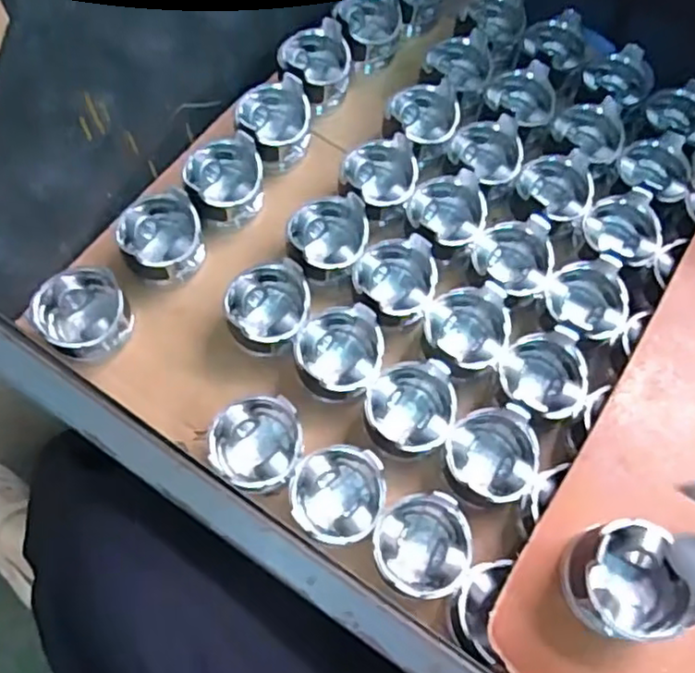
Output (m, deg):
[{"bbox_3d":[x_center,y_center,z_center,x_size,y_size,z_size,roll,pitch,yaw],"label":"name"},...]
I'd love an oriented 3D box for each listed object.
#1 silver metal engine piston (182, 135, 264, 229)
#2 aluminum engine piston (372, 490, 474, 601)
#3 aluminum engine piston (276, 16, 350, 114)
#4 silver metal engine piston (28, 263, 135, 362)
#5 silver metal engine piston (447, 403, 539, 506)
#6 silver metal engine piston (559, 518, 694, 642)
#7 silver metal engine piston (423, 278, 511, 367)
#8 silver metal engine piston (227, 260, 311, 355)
[{"bbox_3d":[-0.137,-0.169,0.729,0.086,0.084,0.087,-15,69,-9],"label":"silver metal engine piston"},{"bbox_3d":[0.066,0.187,0.579,0.084,0.061,0.085,1,67,-2],"label":"aluminum engine piston"},{"bbox_3d":[-0.039,-0.316,0.792,0.088,0.081,0.096,-1,67,-3],"label":"aluminum engine piston"},{"bbox_3d":[-0.266,-0.024,0.660,0.084,0.055,0.089,1,67,-2],"label":"silver metal engine piston"},{"bbox_3d":[0.136,0.114,0.615,0.084,0.061,0.083,1,67,-2],"label":"silver metal engine piston"},{"bbox_3d":[0.218,0.191,0.507,0.078,0.061,0.085,1,67,-2],"label":"silver metal engine piston"},{"bbox_3d":[0.121,-0.004,0.666,0.085,0.056,0.087,7,67,0],"label":"silver metal engine piston"},{"bbox_3d":[-0.081,-0.032,0.664,0.086,0.052,0.092,0,67,-3],"label":"silver metal engine piston"}]

